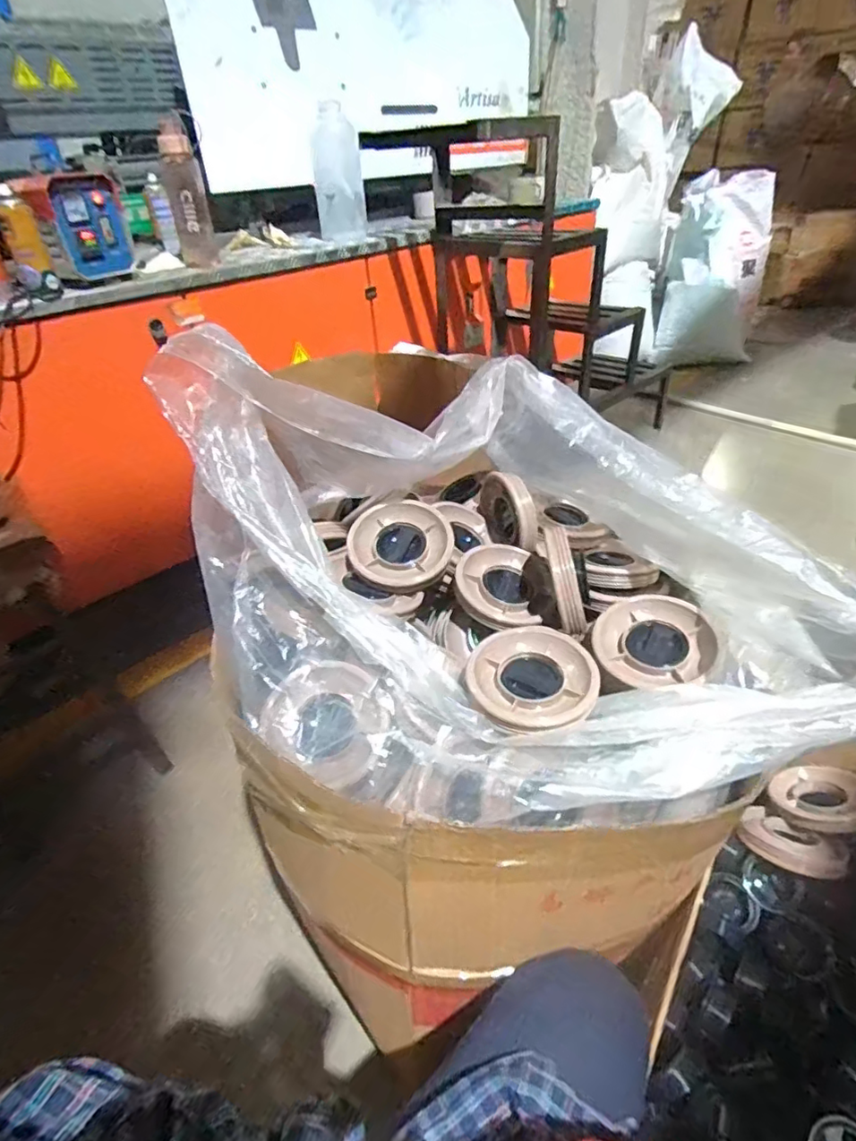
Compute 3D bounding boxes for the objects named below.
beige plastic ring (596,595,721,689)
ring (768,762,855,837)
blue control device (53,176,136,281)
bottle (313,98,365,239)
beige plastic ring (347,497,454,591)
[{"bbox_3d":[0.236,0.074,0.607,0.117,0.027,0.100,9,63,14],"label":"beige plastic ring"},{"bbox_3d":[0.552,0.318,0.812,0.120,0.017,0.120,-20,15,6],"label":"ring"},{"bbox_3d":[-0.638,-0.658,1.114,0.043,0.171,0.125,29,41,23],"label":"blue control device"},{"bbox_3d":[-0.239,-1.044,1.548,0.126,0.293,0.108,-3,35,2],"label":"bottle"},{"bbox_3d":[-0.033,-0.033,0.700,0.121,0.020,0.120,1,66,-2],"label":"beige plastic ring"}]

